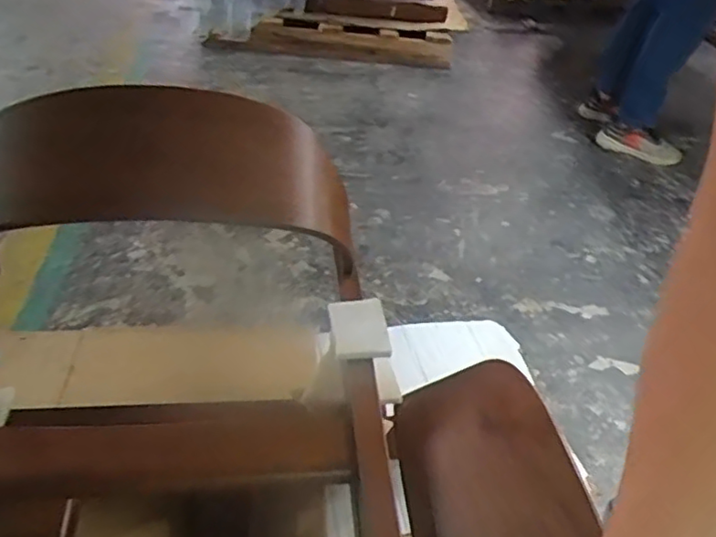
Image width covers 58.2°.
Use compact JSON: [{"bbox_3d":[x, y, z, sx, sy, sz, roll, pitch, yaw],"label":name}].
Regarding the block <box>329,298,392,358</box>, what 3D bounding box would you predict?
[{"bbox_3d":[0.001,0.065,0.752,0.063,0.019,0.093,0,37,-10],"label":"block"}]

